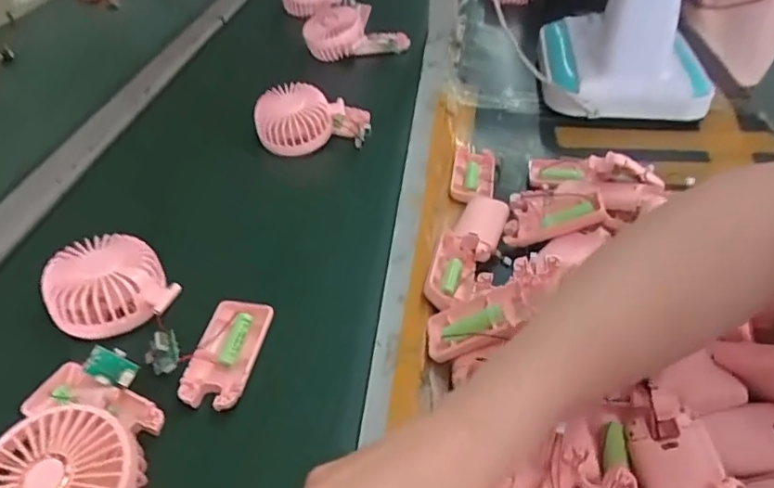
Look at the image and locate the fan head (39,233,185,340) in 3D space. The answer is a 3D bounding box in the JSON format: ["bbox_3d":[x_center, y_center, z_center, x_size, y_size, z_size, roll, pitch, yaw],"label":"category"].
[{"bbox_3d":[-0.230,0.034,0.470,0.087,0.038,0.088,-30,50,-31],"label":"fan head"}]

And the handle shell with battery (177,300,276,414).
[{"bbox_3d":[-0.123,0.082,0.441,0.047,0.013,0.095,6,41,6],"label":"handle shell with battery"}]

